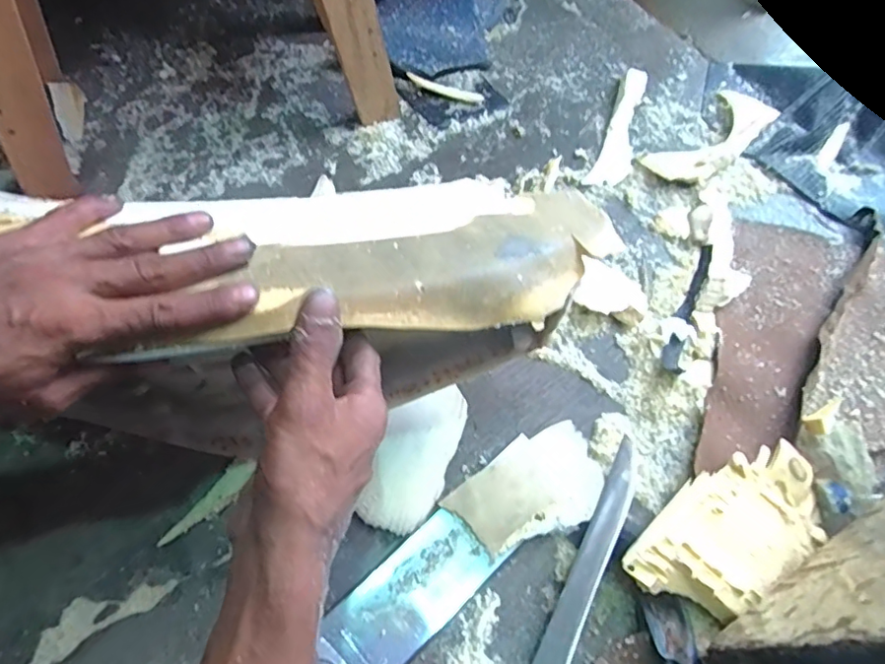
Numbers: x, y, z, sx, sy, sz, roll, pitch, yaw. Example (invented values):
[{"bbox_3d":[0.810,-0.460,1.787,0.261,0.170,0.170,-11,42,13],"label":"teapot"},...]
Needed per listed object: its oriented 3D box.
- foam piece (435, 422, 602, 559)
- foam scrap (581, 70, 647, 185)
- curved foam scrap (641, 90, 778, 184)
[{"bbox_3d":[0.088,0.155,0.549,0.143,0.019,0.094,-34,69,-18],"label":"foam piece"},{"bbox_3d":[0.252,-0.284,0.785,0.050,0.014,0.231,21,64,9],"label":"foam scrap"},{"bbox_3d":[0.372,-0.268,0.778,0.215,0.017,0.084,-39,71,-20],"label":"curved foam scrap"}]

